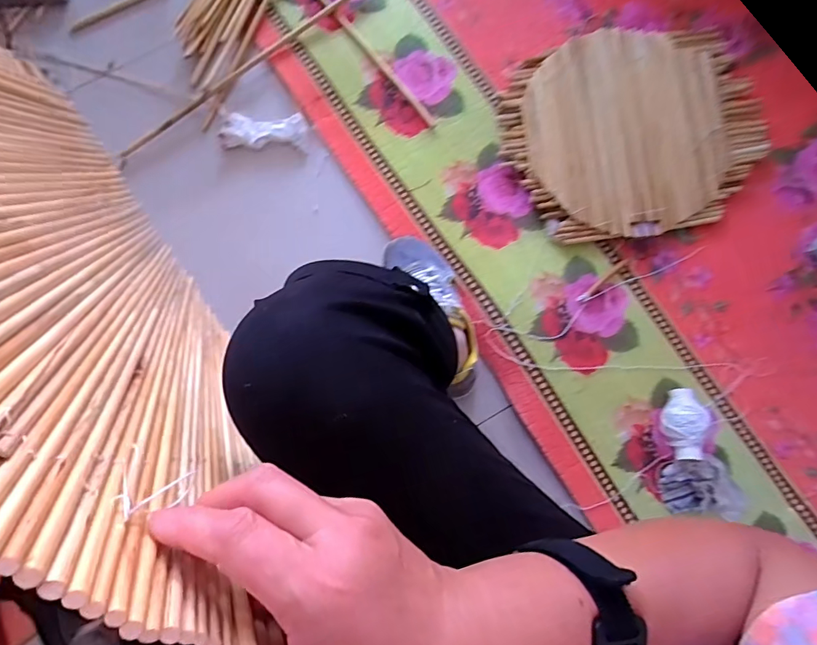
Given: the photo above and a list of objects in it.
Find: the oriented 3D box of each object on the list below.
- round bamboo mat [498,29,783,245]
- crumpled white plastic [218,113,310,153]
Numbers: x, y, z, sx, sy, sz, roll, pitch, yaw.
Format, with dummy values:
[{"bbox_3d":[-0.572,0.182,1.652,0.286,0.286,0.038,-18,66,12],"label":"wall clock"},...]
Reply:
[{"bbox_3d":[0.361,-0.304,0.729,0.408,0.037,0.336,-14,83,-4],"label":"round bamboo mat"},{"bbox_3d":[-0.232,-0.307,0.741,0.143,0.021,0.054,1,82,-1],"label":"crumpled white plastic"}]

